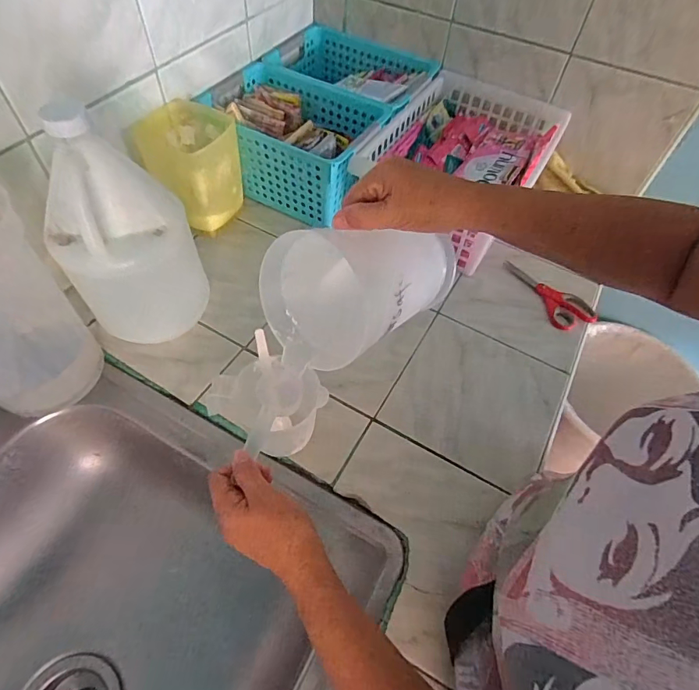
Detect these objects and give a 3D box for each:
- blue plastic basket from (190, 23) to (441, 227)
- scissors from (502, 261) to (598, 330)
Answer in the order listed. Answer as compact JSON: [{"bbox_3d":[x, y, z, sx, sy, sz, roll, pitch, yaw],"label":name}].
[{"bbox_3d":[-0.046,-0.398,0.778,0.274,0.136,0.355,24,57,14],"label":"blue plastic basket"},{"bbox_3d":[0.304,-0.084,0.680,0.059,0.022,0.156,-24,59,-18],"label":"scissors"}]

